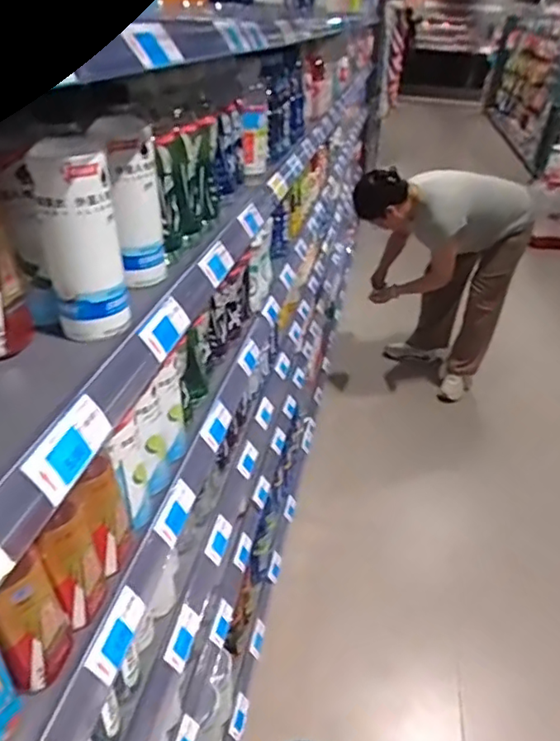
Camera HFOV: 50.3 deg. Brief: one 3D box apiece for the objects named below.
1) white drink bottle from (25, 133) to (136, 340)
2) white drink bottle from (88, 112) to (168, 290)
[{"bbox_3d":[-0.183,-0.118,0.552,0.075,0.171,0.065,-7,34,-17],"label":"white drink bottle"},{"bbox_3d":[-0.164,-0.189,0.678,0.068,0.175,0.071,-7,34,-16],"label":"white drink bottle"}]

